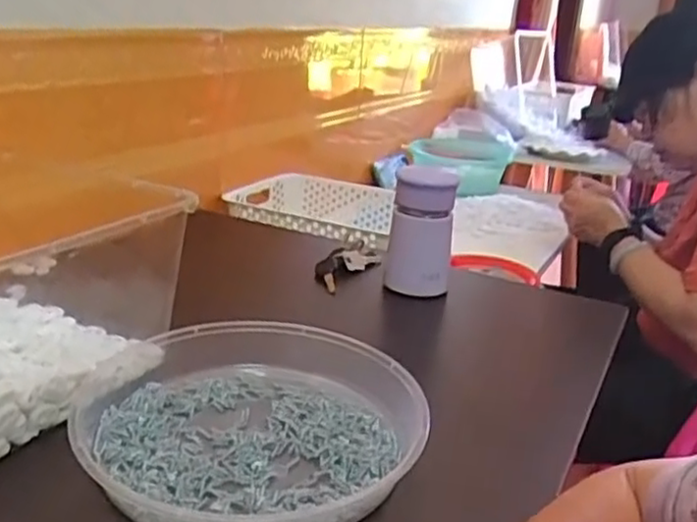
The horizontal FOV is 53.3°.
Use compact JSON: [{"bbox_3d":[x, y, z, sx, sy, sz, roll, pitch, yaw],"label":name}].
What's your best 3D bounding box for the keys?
[{"bbox_3d":[-0.005,0.003,0.806,0.042,0.029,0.099,19,38,33],"label":"keys"}]

